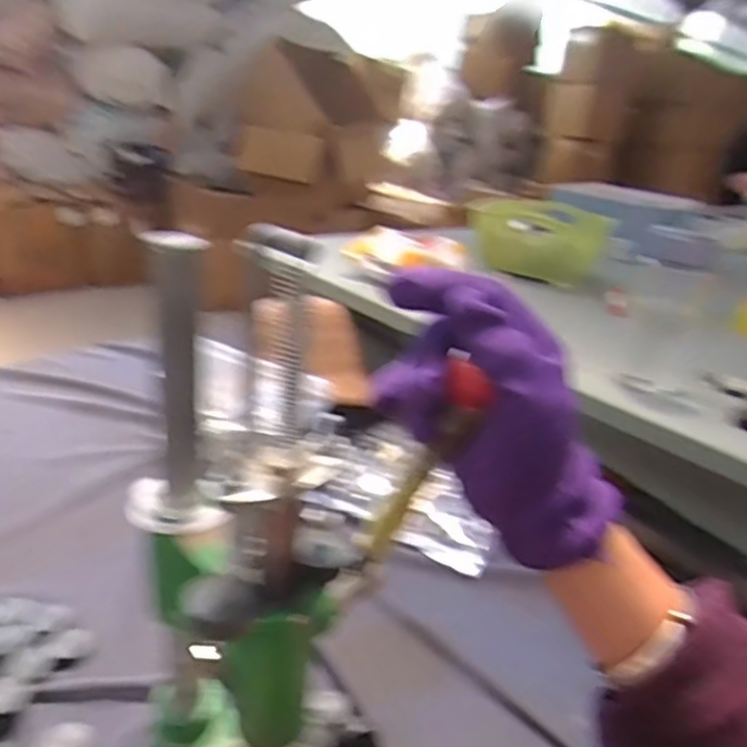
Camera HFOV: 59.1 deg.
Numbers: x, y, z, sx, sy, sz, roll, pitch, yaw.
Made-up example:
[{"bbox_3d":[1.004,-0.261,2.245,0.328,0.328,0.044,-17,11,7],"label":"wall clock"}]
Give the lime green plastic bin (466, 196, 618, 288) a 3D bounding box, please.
[{"bbox_3d":[0.297,-0.244,1.214,0.179,0.122,0.201,-13,31,-39],"label":"lime green plastic bin"}]

